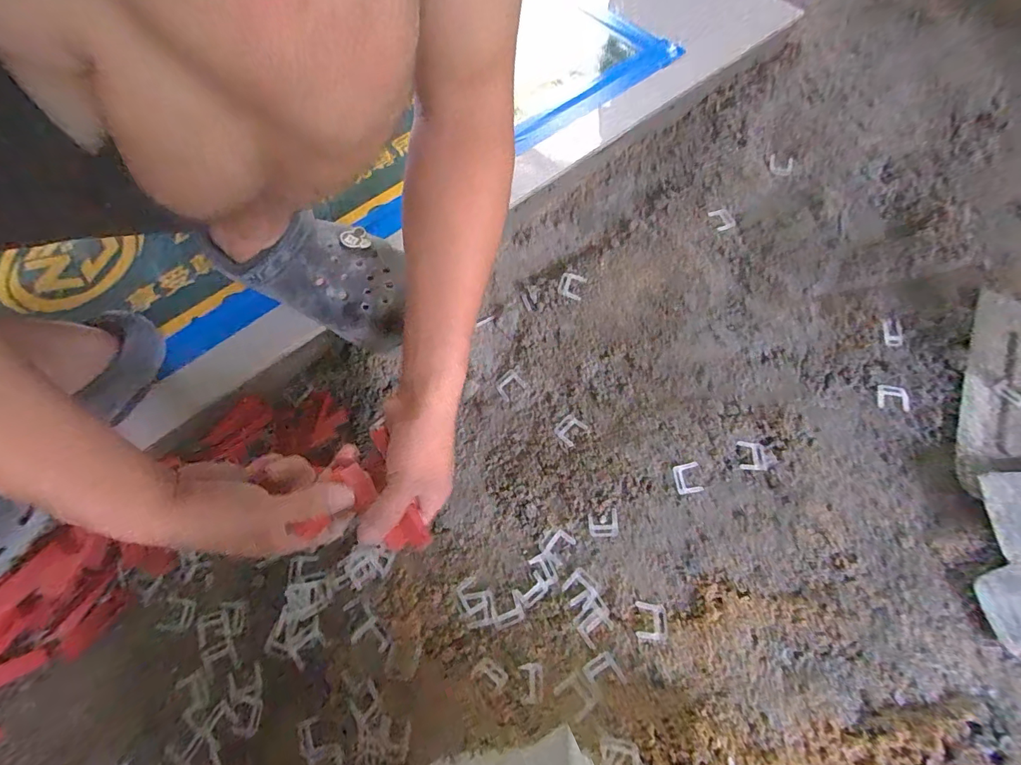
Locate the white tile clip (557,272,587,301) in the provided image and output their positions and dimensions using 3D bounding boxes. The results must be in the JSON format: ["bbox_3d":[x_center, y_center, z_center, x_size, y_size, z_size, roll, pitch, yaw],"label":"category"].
[{"bbox_3d":[0.078,-0.123,0.549,0.031,0.009,0.033,19,69,11],"label":"white tile clip"}]

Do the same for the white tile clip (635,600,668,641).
[{"bbox_3d":[0.136,0.231,0.419,0.028,0.004,0.031,2,67,4],"label":"white tile clip"}]

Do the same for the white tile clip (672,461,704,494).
[{"bbox_3d":[0.194,0.104,0.473,0.029,0.007,0.031,-11,66,-2],"label":"white tile clip"}]

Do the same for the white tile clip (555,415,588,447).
[{"bbox_3d":[0.069,0.055,0.503,0.029,0.004,0.032,40,74,18],"label":"white tile clip"}]

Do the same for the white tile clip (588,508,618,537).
[{"bbox_3d":[0.099,0.151,0.465,0.030,0.005,0.027,-4,66,1],"label":"white tile clip"}]

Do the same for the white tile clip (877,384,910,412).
[{"bbox_3d":[0.445,0.017,0.501,0.035,0.004,0.028,9,67,7],"label":"white tile clip"}]

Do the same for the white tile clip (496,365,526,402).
[{"bbox_3d":[0.001,0.000,0.525,0.036,0.006,0.030,-32,69,-10],"label":"white tile clip"}]

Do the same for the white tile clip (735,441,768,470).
[{"bbox_3d":[0.267,0.081,0.480,0.028,0.004,0.032,1,67,3],"label":"white tile clip"}]

